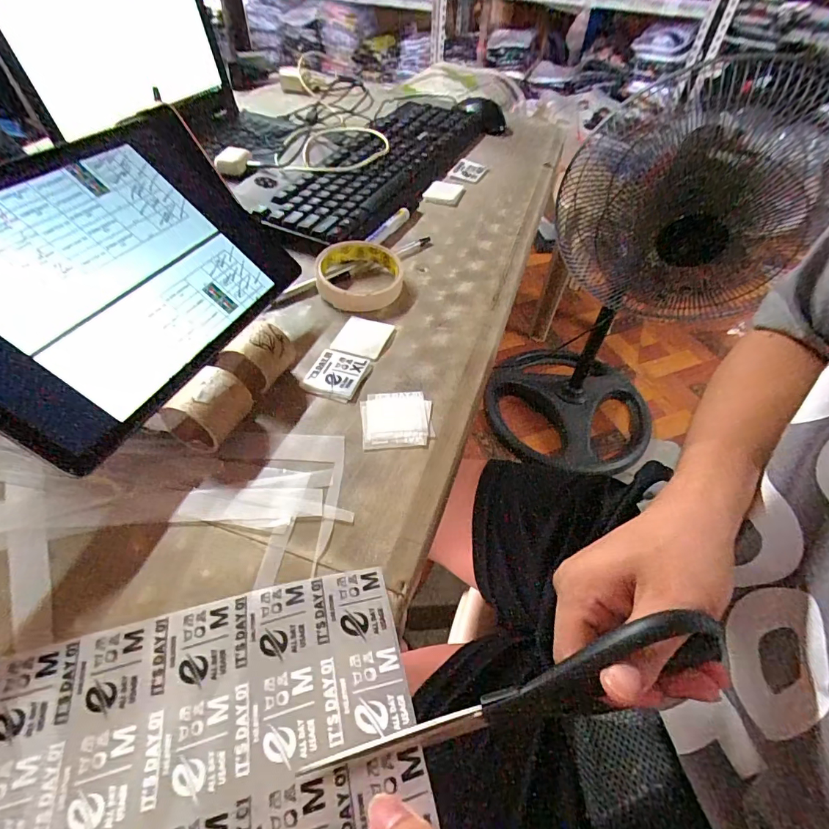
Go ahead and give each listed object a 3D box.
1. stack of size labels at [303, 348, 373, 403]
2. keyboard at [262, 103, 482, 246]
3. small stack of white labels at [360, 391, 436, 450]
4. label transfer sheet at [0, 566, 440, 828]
[{"bbox_3d":[-0.064,-0.033,0.365,0.047,0.006,0.050,16,52,10],"label":"stack of size labels"},{"bbox_3d":[-0.031,-0.346,0.609,0.139,0.035,0.464,22,53,15],"label":"keyboard"},{"bbox_3d":[-0.013,0.003,0.336,0.053,0.004,0.055,-5,51,-6],"label":"small stack of white labels"},{"bbox_3d":[-0.144,0.162,0.192,0.288,0.011,0.129,-13,49,-8],"label":"label transfer sheet"}]

